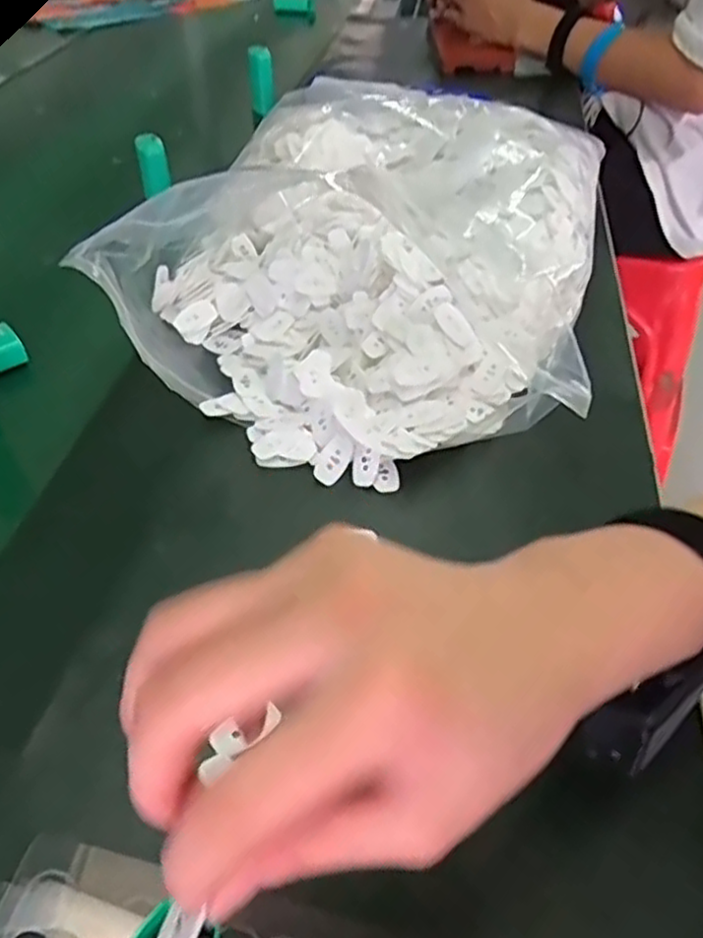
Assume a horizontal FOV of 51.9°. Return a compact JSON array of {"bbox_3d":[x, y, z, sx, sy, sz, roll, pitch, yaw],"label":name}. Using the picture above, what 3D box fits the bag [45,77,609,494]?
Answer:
[{"bbox_3d":[0.025,-0.178,0.555,0.314,0.104,0.446,11,43,10],"label":"bag"}]

